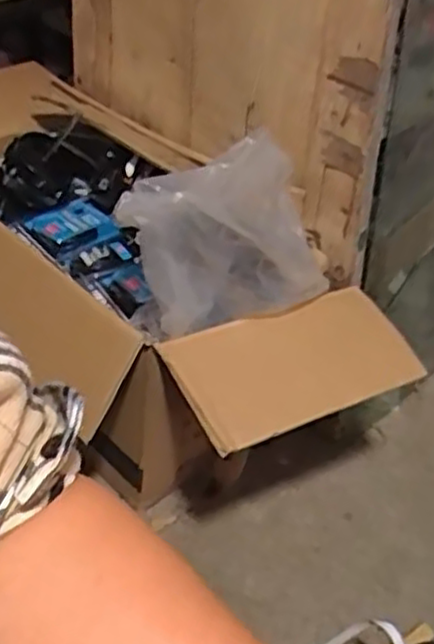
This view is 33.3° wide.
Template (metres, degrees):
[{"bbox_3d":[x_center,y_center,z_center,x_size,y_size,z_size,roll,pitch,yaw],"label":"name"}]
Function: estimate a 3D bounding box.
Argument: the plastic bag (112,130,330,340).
[{"bbox_3d":[0.000,-0.071,0.690,0.193,0.170,0.119,-27,51,-33],"label":"plastic bag"}]

